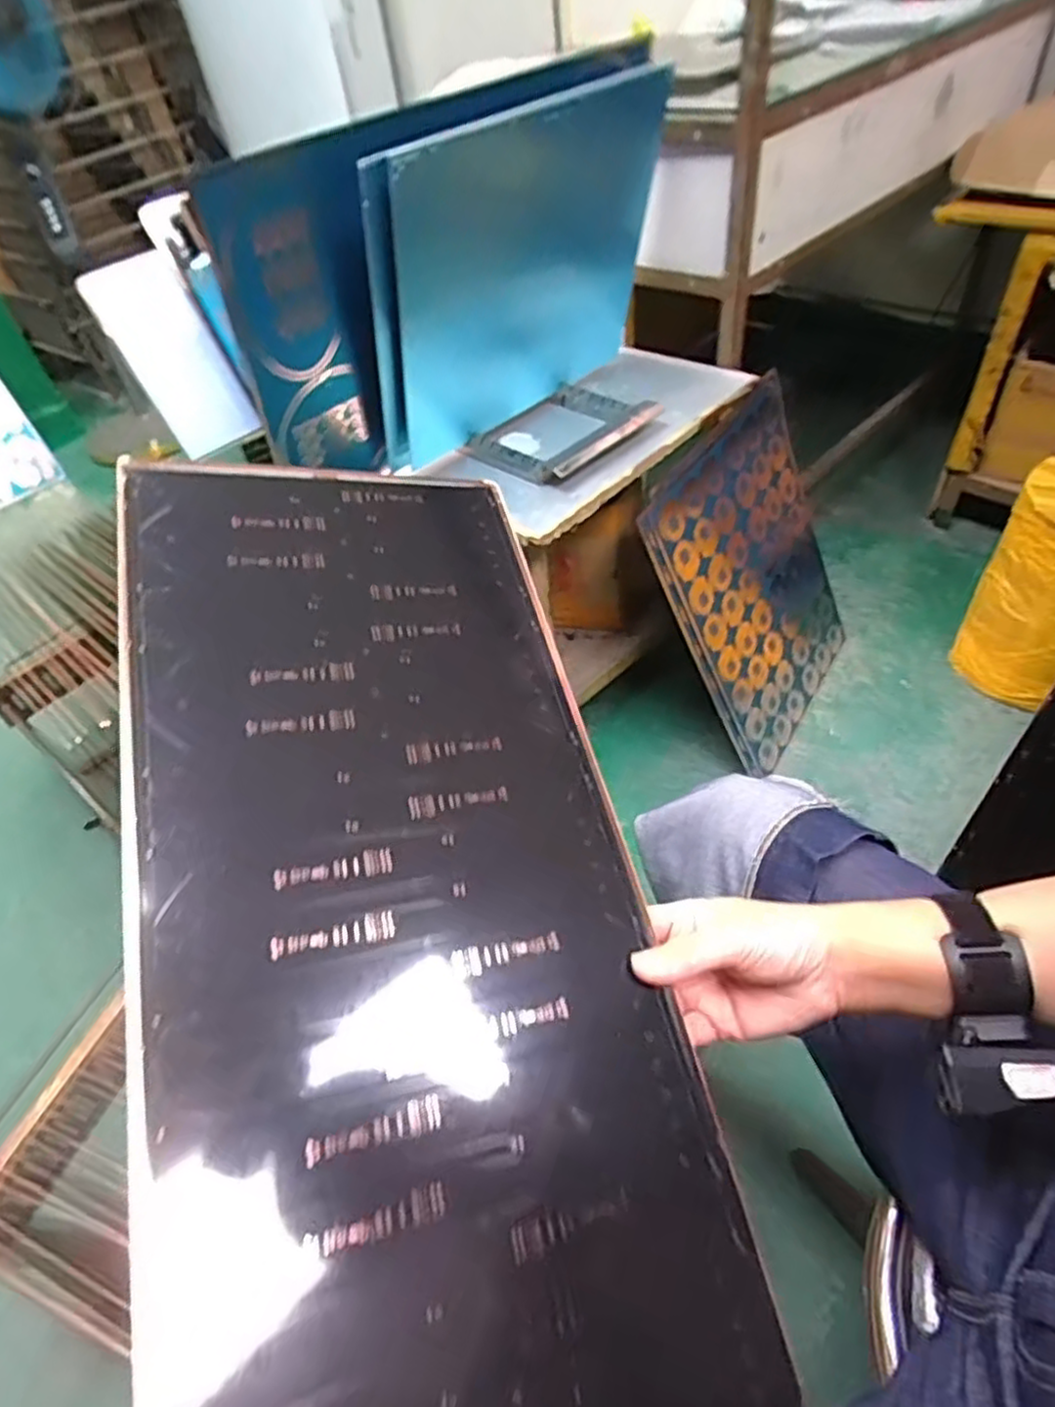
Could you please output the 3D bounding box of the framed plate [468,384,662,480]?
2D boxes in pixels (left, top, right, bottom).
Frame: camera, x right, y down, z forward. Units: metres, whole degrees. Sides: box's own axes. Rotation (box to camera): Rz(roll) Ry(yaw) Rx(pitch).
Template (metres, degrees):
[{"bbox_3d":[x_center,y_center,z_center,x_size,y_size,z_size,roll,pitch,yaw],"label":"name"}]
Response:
[{"bbox_3d":[0.043,-0.359,0.958,0.201,0.031,0.173,-38,52,-24],"label":"framed plate"}]

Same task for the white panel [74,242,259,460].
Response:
[{"bbox_3d":[-0.470,-0.459,0.973,0.117,0.234,0.013,-26,31,1],"label":"white panel"}]

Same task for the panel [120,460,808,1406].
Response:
[{"bbox_3d":[-0.058,0.098,0.359,0.245,0.013,0.552,-5,64,-23],"label":"panel"}]

